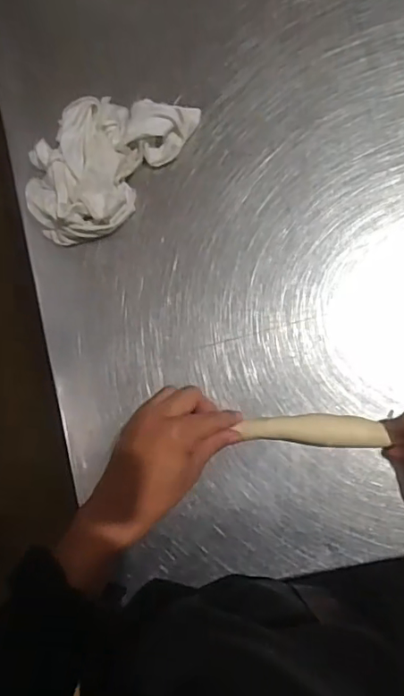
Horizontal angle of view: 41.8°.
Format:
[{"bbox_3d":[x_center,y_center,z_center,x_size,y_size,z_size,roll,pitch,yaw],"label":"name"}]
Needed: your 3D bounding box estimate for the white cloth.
[{"bbox_3d":[-0.089,-0.179,0.487,0.178,0.046,0.110,-41,83,1],"label":"white cloth"}]

